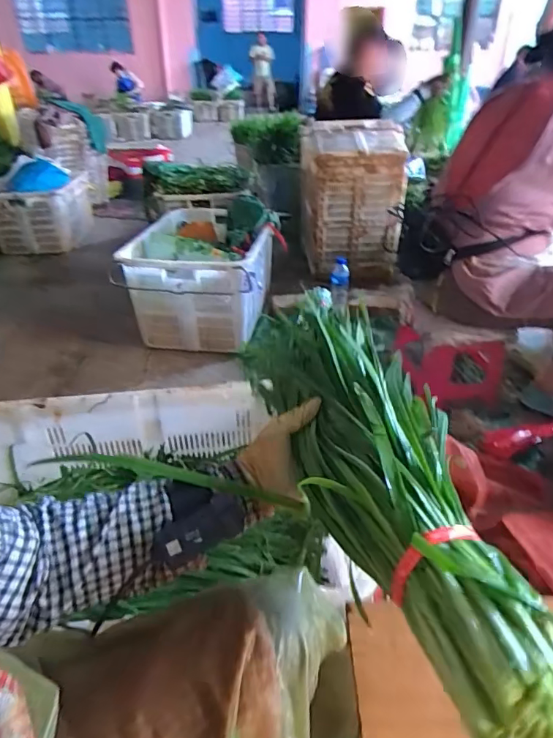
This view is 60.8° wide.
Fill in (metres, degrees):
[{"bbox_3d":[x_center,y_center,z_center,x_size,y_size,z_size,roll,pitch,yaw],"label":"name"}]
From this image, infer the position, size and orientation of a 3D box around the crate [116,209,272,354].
[{"bbox_3d":[-0.254,-0.330,1.769,0.433,0.366,0.586,3,33,5],"label":"crate"}]

